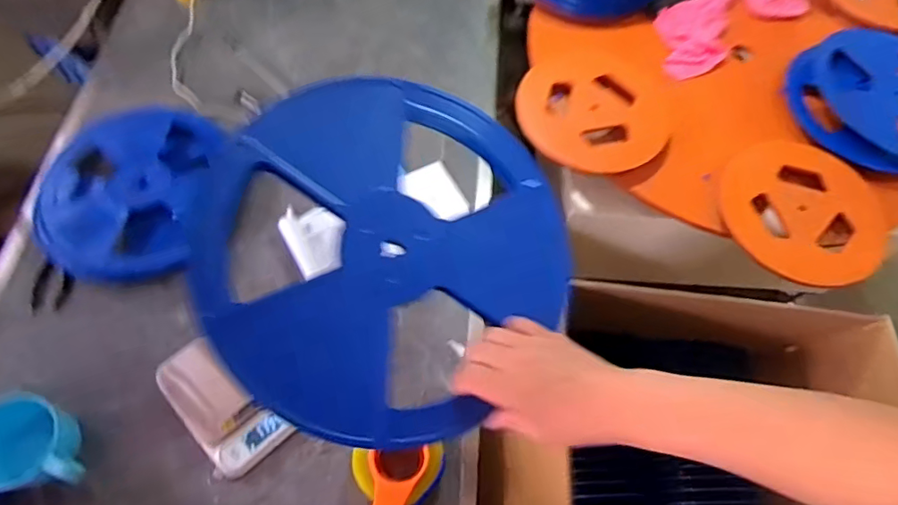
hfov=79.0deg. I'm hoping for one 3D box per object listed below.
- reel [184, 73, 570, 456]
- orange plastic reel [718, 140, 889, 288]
[{"bbox_3d":[-0.053,-0.007,0.477,0.297,0.035,0.309,4,75,-13],"label":"reel"},{"bbox_3d":[0.595,-0.078,0.913,0.273,0.030,0.277,0,65,-1],"label":"orange plastic reel"}]

